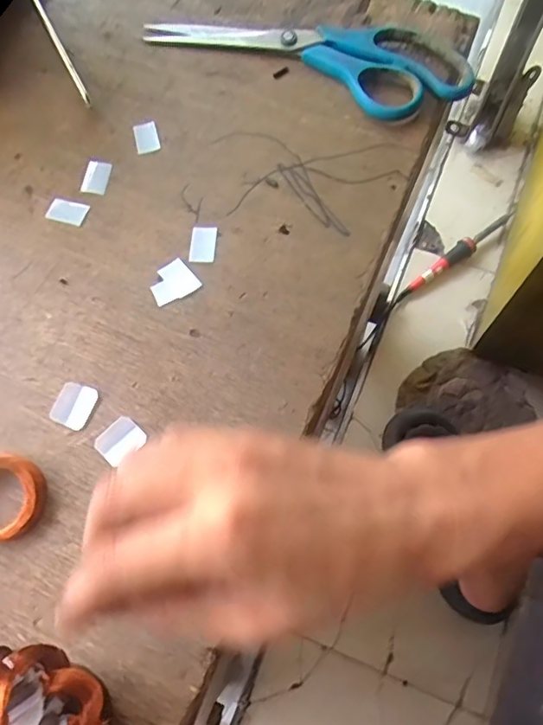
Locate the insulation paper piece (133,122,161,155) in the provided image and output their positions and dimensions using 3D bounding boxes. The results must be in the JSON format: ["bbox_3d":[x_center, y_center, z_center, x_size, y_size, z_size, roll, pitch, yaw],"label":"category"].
[{"bbox_3d":[-0.085,-0.153,0.370,0.015,0.004,0.024,-15,70,-4],"label":"insulation paper piece"}]

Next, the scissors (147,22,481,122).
[{"bbox_3d":[0.026,-0.224,0.385,0.226,0.022,0.075,26,72,10],"label":"scissors"}]

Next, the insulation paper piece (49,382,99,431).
[{"bbox_3d":[-0.111,0.023,0.306,0.022,0.004,0.024,20,71,9],"label":"insulation paper piece"}]

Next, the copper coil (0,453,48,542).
[{"bbox_3d":[-0.143,0.070,0.285,0.045,0.014,0.044,0,69,1],"label":"copper coil"}]

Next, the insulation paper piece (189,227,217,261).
[{"bbox_3d":[-0.043,-0.074,0.341,0.016,0.004,0.025,3,71,3],"label":"insulation paper piece"}]

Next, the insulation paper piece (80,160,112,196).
[{"bbox_3d":[-0.116,-0.123,0.361,0.017,0.004,0.025,9,70,5],"label":"insulation paper piece"}]

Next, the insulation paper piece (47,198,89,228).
[{"bbox_3d":[-0.132,-0.098,0.351,0.026,0.004,0.016,17,71,8],"label":"insulation paper piece"}]

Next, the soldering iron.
[{"bbox_3d":[0.301,-0.176,0.872,0.265,0.030,0.027,-39,73,-12],"label":"soldering iron"}]

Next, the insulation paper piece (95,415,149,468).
[{"bbox_3d":[-0.083,0.043,0.298,0.020,0.004,0.024,43,77,7],"label":"insulation paper piece"}]

